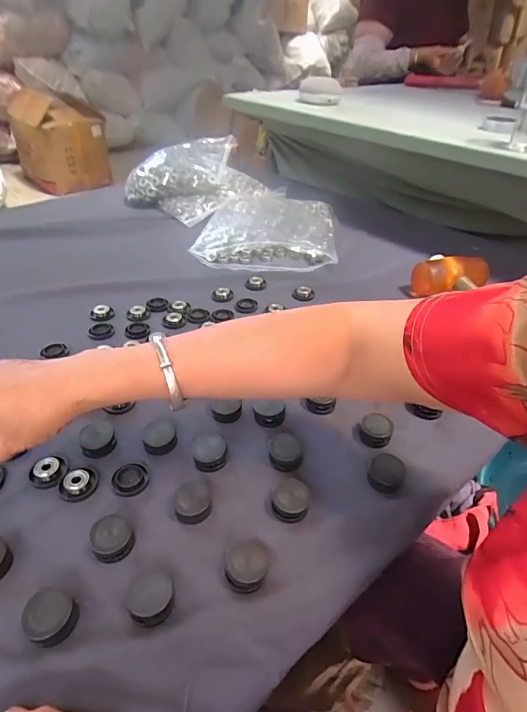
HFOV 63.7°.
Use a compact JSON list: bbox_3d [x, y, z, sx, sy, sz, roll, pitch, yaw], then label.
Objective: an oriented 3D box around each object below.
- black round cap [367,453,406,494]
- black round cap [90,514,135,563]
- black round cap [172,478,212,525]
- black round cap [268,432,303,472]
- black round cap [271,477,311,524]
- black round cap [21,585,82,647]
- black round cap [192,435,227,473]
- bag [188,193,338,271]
[{"bbox_3d":[0.116,0.110,0.401,0.032,0.013,0.038,20,42,22],"label":"black round cap"},{"bbox_3d":[-0.123,0.146,0.344,0.031,0.019,0.035,-23,44,-28],"label":"black round cap"},{"bbox_3d":[-0.062,0.126,0.369,0.031,0.018,0.034,1,38,-1],"label":"black round cap"},{"bbox_3d":[0.021,0.095,0.420,0.032,0.019,0.036,1,38,-1],"label":"black round cap"},{"bbox_3d":[0.024,0.124,0.372,0.033,0.019,0.038,8,38,7],"label":"black round cap"},{"bbox_3d":[-0.148,0.183,0.295,0.032,0.020,0.030,1,38,-1],"label":"black round cap"},{"bbox_3d":[-0.053,0.092,0.414,0.033,0.017,0.038,-7,39,-11],"label":"black round cap"},{"bbox_3d":[0.013,-0.247,0.817,0.245,0.035,0.275,4,38,3],"label":"bag"}]

